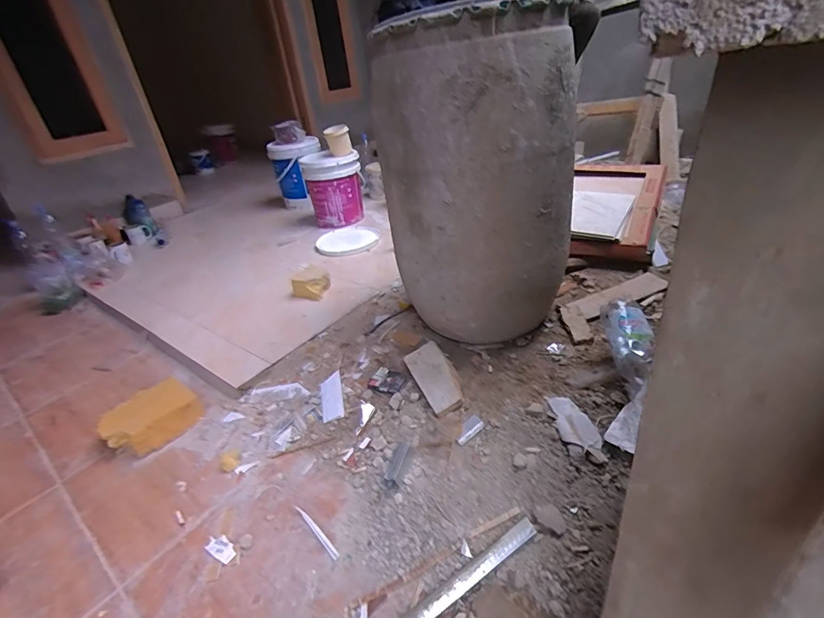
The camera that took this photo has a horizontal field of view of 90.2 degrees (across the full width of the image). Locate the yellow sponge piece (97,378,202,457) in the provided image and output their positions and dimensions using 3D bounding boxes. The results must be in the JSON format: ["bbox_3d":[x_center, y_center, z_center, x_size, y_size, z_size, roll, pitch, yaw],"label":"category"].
[{"bbox_3d":[-0.686,0.283,1.084,0.224,0.118,0.133,-28,36,-30],"label":"yellow sponge piece"}]

